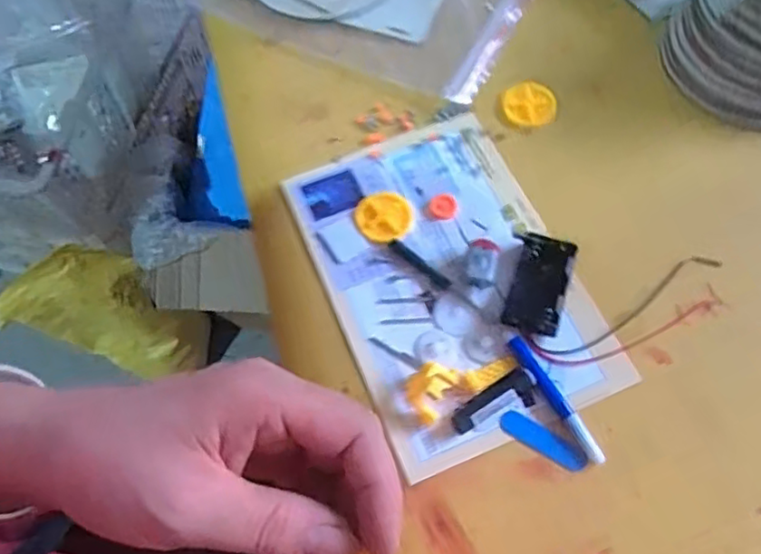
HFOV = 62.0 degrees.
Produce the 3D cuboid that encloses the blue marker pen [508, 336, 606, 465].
[{"bbox_3d":[0.093,0.065,0.339,0.008,0.008,0.077,-30,67,-10],"label":"blue marker pen"}]

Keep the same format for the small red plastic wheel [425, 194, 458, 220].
[{"bbox_3d":[0.038,-0.044,0.396,0.019,0.004,0.018,-1,65,3],"label":"small red plastic wheel"}]

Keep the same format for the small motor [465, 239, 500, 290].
[{"bbox_3d":[0.059,-0.007,0.369,0.017,0.017,0.028,7,66,7],"label":"small motor"}]

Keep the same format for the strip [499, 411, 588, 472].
[{"bbox_3d":[0.086,0.086,0.334,0.047,0.004,0.012,30,70,16],"label":"strip"}]

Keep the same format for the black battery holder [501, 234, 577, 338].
[{"bbox_3d":[0.092,0.004,0.365,0.032,0.013,0.059,14,67,10],"label":"black battery holder"}]

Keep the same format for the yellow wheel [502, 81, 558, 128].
[{"bbox_3d":[0.100,-0.117,0.427,0.036,0.004,0.034,-1,65,3],"label":"yellow wheel"}]

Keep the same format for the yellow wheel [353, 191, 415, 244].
[{"bbox_3d":[0.002,-0.037,0.396,0.035,0.005,0.035,-1,65,3],"label":"yellow wheel"}]

